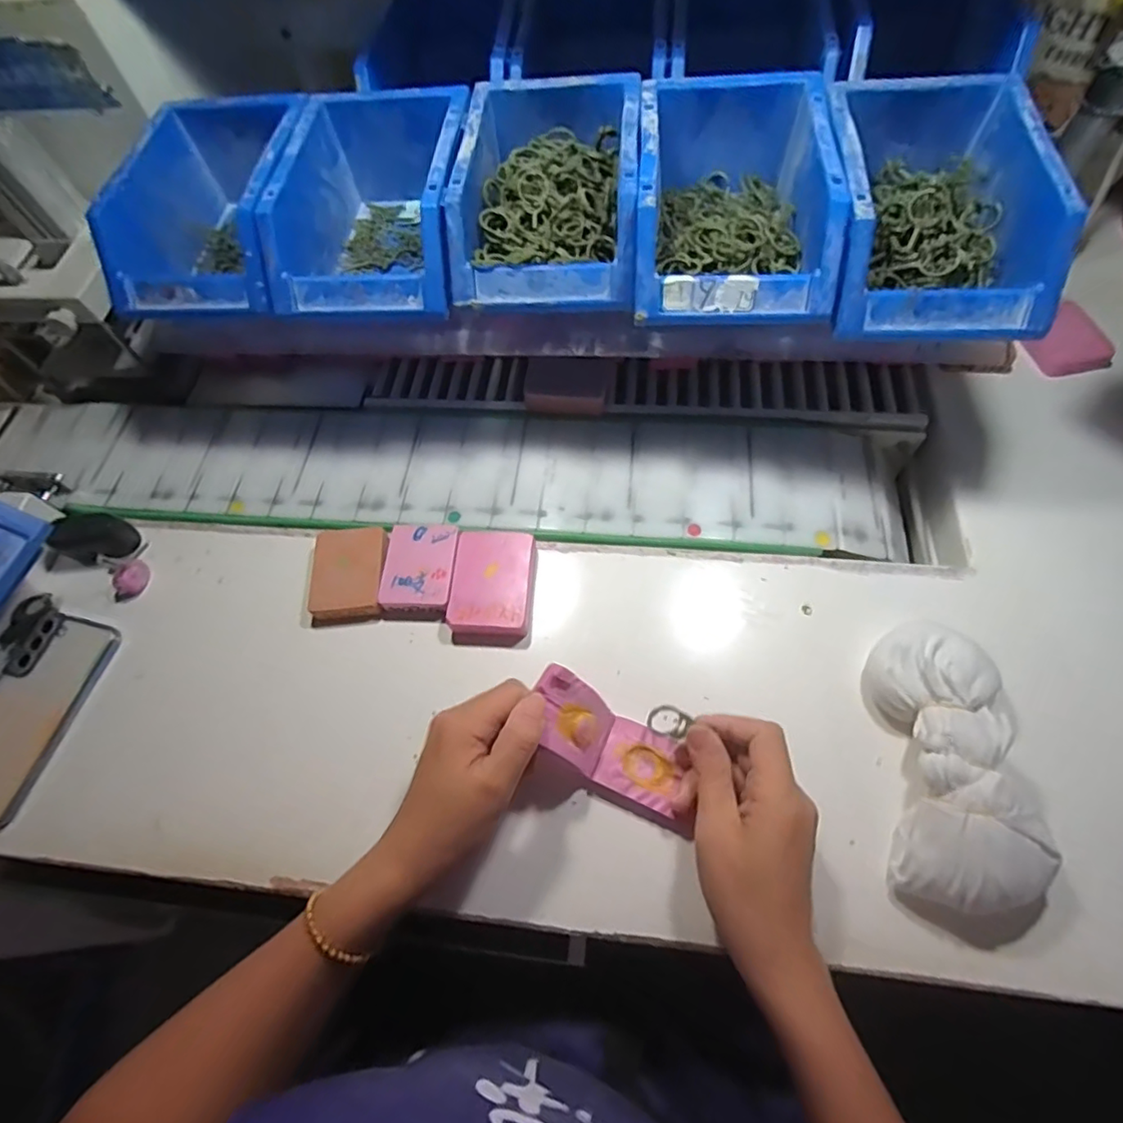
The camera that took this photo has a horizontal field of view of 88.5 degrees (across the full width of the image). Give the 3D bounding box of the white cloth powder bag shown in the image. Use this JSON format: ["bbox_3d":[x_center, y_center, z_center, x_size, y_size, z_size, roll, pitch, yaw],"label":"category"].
[{"bbox_3d":[0.235,0.119,0.347,0.077,0.052,0.165,4,64,6],"label":"white cloth powder bag"}]

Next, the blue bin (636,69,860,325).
[{"bbox_3d":[0.113,-0.241,0.387,0.122,0.062,0.174,2,63,6],"label":"blue bin"}]

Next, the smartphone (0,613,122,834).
[{"bbox_3d":[-0.394,0.114,0.422,0.079,0.007,0.150,9,65,8],"label":"smartphone"}]

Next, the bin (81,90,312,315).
[{"bbox_3d":[-0.252,-0.263,0.433,0.118,0.074,0.177,3,63,6],"label":"bin"}]

